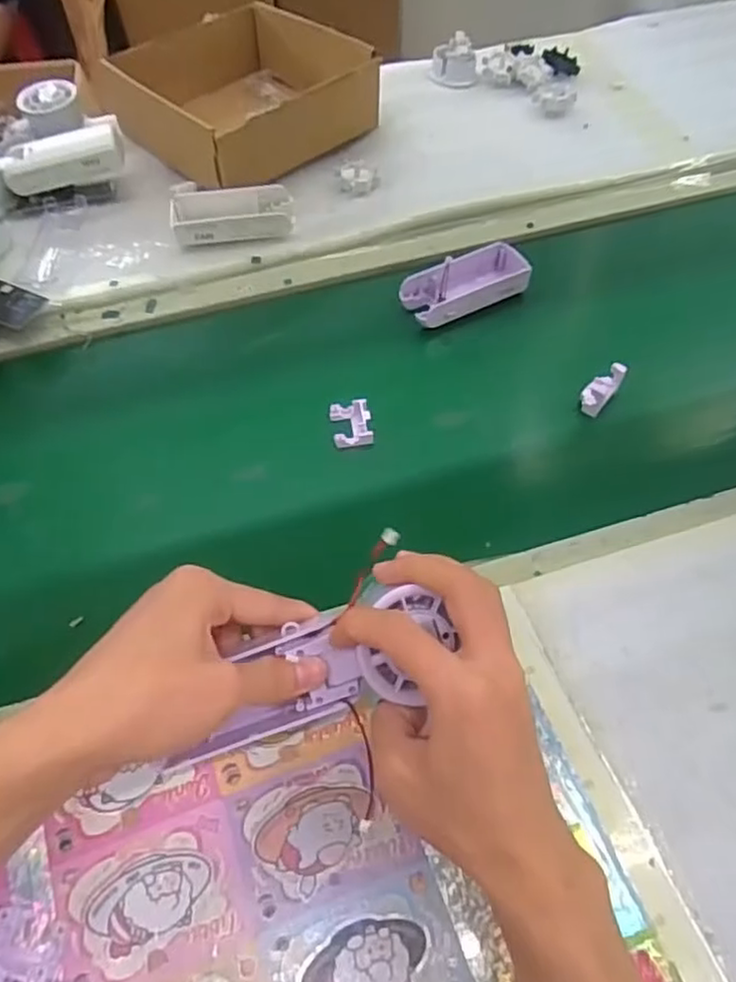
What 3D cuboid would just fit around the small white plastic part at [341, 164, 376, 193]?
[{"bbox_3d":[-0.010,-0.304,0.664,0.033,0.020,0.028,5,57,4],"label":"small white plastic part"}]

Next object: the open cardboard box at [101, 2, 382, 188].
[{"bbox_3d":[-0.127,-0.408,0.697,0.203,0.073,0.216,-38,64,-21],"label":"open cardboard box"}]

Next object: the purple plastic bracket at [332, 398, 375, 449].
[{"bbox_3d":[-0.012,-0.051,0.515,0.030,0.020,0.036,-5,57,-2],"label":"purple plastic bracket"}]

